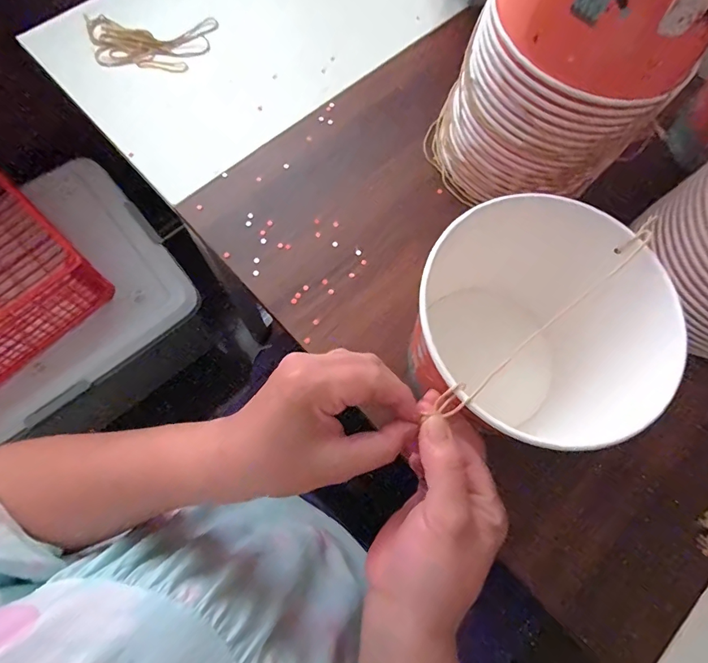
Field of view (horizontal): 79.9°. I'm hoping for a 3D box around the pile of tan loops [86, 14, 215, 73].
[{"bbox_3d":[-0.228,-0.322,0.467,0.135,0.018,0.071,1,73,-1],"label":"pile of tan loops"}]

